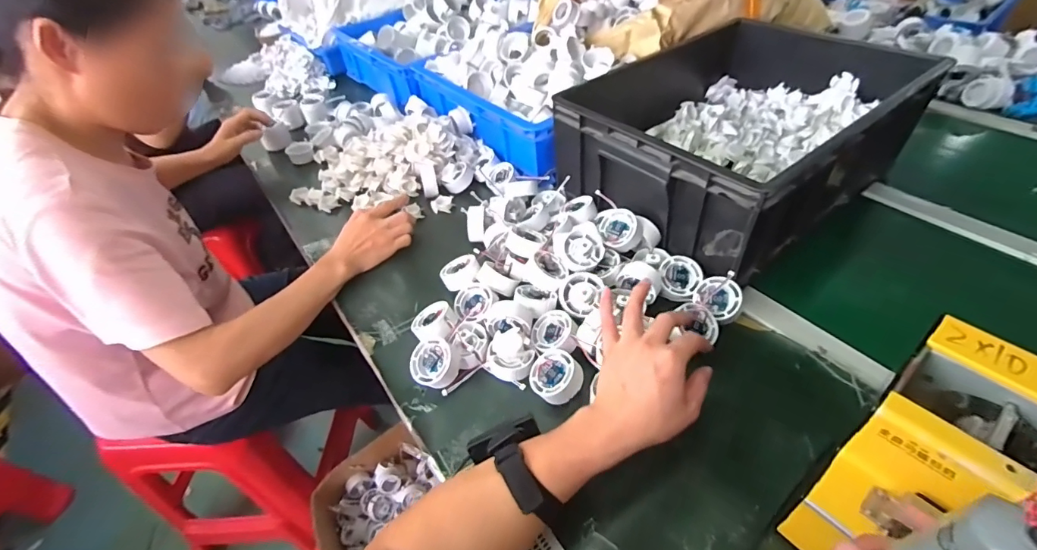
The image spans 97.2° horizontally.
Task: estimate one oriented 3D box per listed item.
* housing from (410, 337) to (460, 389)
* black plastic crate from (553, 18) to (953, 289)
[{"bbox_3d":[-0.095,0.102,0.529,0.056,0.026,0.052,37,87,29],"label":"housing"},{"bbox_3d":[0.334,-0.230,0.719,0.481,0.164,0.365,-31,49,-21],"label":"black plastic crate"}]

